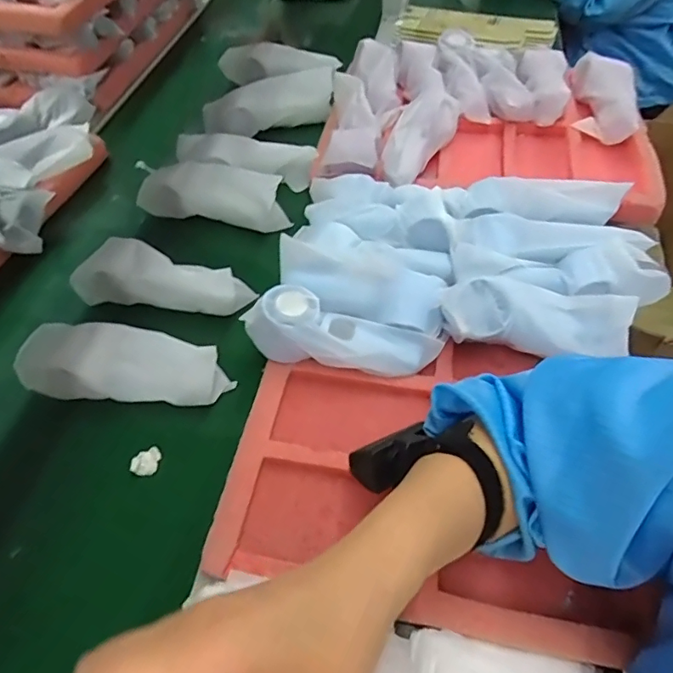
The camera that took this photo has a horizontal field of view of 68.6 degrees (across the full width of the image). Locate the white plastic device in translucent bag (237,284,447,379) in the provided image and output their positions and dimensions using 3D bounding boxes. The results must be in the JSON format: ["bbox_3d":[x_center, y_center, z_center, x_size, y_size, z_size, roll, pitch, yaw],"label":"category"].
[{"bbox_3d":[0.005,0.002,0.457,0.171,0.063,0.053,12,55,13],"label":"white plastic device in translucent bag"}]

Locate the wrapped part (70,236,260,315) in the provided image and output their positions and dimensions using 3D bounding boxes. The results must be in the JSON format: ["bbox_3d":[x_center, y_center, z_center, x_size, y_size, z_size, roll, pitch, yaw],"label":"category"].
[{"bbox_3d":[-0.190,-0.066,0.546,0.195,0.045,0.065,9,54,10],"label":"wrapped part"}]

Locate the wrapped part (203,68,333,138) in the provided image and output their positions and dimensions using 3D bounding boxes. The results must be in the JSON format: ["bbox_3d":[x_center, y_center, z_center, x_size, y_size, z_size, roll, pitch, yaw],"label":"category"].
[{"bbox_3d":[-0.105,-0.356,0.745,0.198,0.076,0.052,-9,53,-3],"label":"wrapped part"}]

